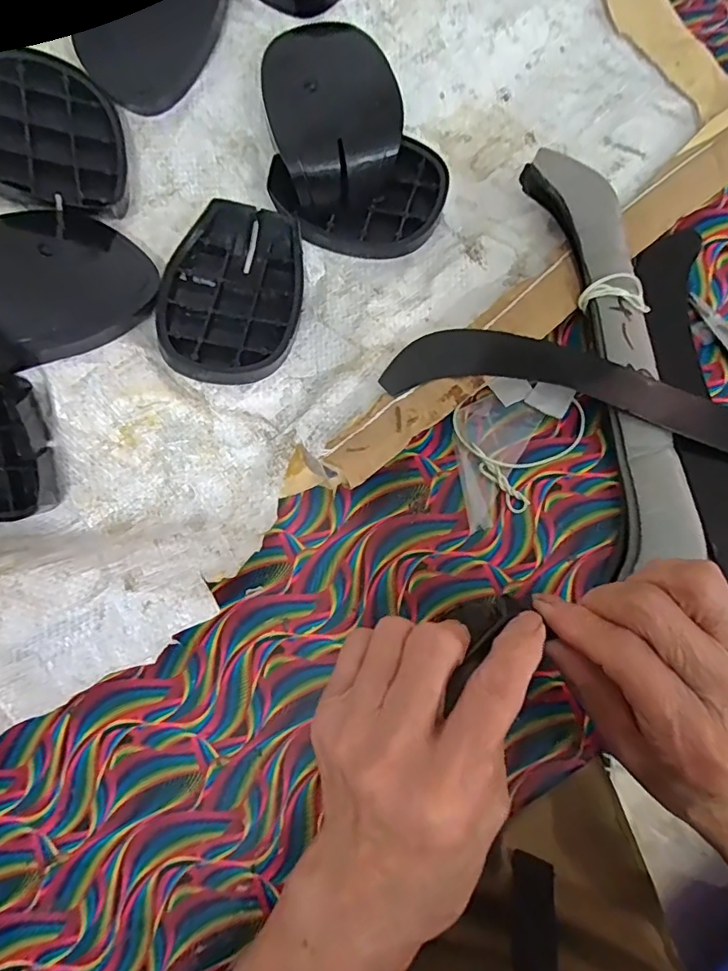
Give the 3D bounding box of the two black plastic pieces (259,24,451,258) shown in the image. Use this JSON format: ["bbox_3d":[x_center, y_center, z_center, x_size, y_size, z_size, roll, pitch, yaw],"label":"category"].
[{"bbox_3d":[-0.004,-0.240,0.349,0.120,0.048,0.143,-4,76,1],"label":"two black plastic pieces"}]

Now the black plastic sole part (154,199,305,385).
[{"bbox_3d":[-0.087,-0.126,0.340,0.083,0.030,0.117,4,77,3],"label":"black plastic sole part"}]

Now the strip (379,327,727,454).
[{"bbox_3d":[0.165,-0.053,0.323,0.295,0.024,0.069,14,77,5],"label":"strip"}]

